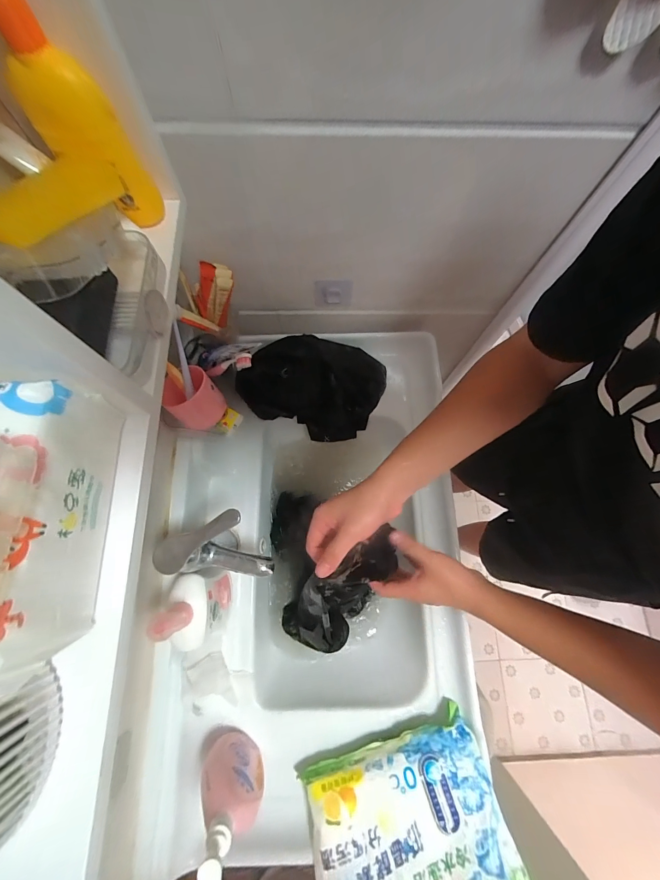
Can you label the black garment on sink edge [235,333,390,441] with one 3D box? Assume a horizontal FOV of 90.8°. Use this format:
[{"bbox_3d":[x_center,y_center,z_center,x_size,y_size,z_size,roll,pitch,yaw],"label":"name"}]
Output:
[{"bbox_3d":[-0.026,-0.103,0.639,0.248,0.120,0.184,17,75,4],"label":"black garment on sink edge"}]

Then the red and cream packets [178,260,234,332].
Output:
[{"bbox_3d":[-0.202,-0.223,0.524,0.058,0.086,0.101,36,77,9],"label":"red and cream packets"}]

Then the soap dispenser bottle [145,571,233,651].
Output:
[{"bbox_3d":[-0.190,0.242,0.469,0.054,0.185,0.093,-4,75,-2],"label":"soap dispenser bottle"}]

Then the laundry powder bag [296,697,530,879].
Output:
[{"bbox_3d":[0.128,0.587,0.414,0.259,0.070,0.337,-19,63,-6],"label":"laundry powder bag"}]

